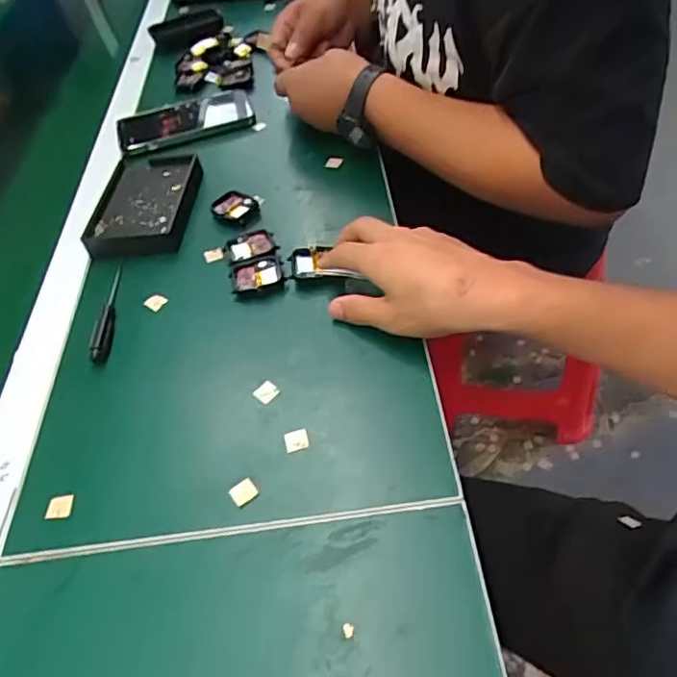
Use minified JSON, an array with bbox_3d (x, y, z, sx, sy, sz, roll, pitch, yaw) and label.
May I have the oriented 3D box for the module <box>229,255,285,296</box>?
[{"bbox_3d":[-0.072,-0.054,0.508,0.046,0.010,0.040,-18,49,-6],"label":"module"}]

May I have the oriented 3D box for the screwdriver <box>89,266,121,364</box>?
[{"bbox_3d":[-0.200,-0.028,0.504,0.013,0.010,0.114,-8,49,3],"label":"screwdriver"}]

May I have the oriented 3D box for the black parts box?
[{"bbox_3d":[-0.198,-0.144,0.600,0.096,0.021,0.163,-4,49,7],"label":"black parts box"}]

